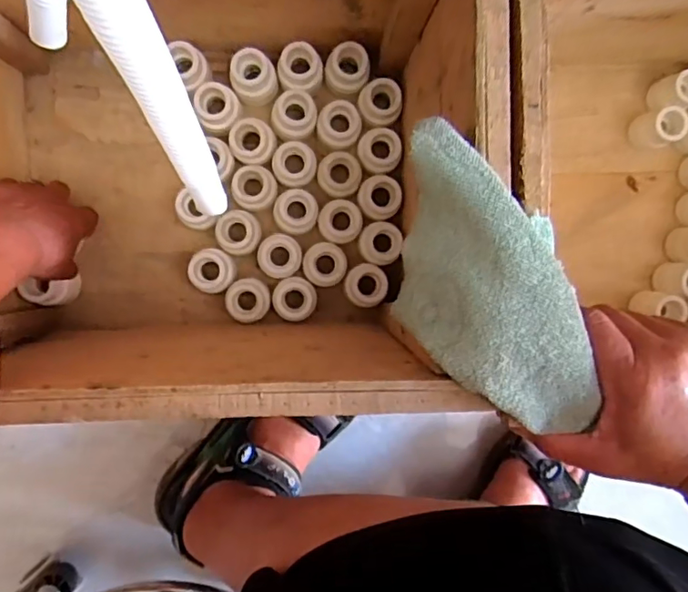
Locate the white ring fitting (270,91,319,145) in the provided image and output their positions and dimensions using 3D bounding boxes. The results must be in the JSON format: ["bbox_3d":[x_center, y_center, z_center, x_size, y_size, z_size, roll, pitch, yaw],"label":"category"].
[{"bbox_3d":[-0.048,-0.169,0.526,0.041,0.043,0.043,0,94,-4],"label":"white ring fitting"}]

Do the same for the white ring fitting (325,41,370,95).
[{"bbox_3d":[0.004,-0.217,0.522,0.041,0.029,0.040,0,94,-4],"label":"white ring fitting"}]

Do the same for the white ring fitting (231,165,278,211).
[{"bbox_3d":[-0.083,-0.102,0.516,0.039,0.029,0.039,0,94,-4],"label":"white ring fitting"}]

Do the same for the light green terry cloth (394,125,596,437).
[{"bbox_3d":[0.078,-0.007,0.312,0.088,0.042,0.181,-17,95,-3],"label":"light green terry cloth"}]

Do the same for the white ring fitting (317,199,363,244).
[{"bbox_3d":[-0.003,-0.071,0.533,0.042,0.034,0.039,6,94,-4],"label":"white ring fitting"}]

